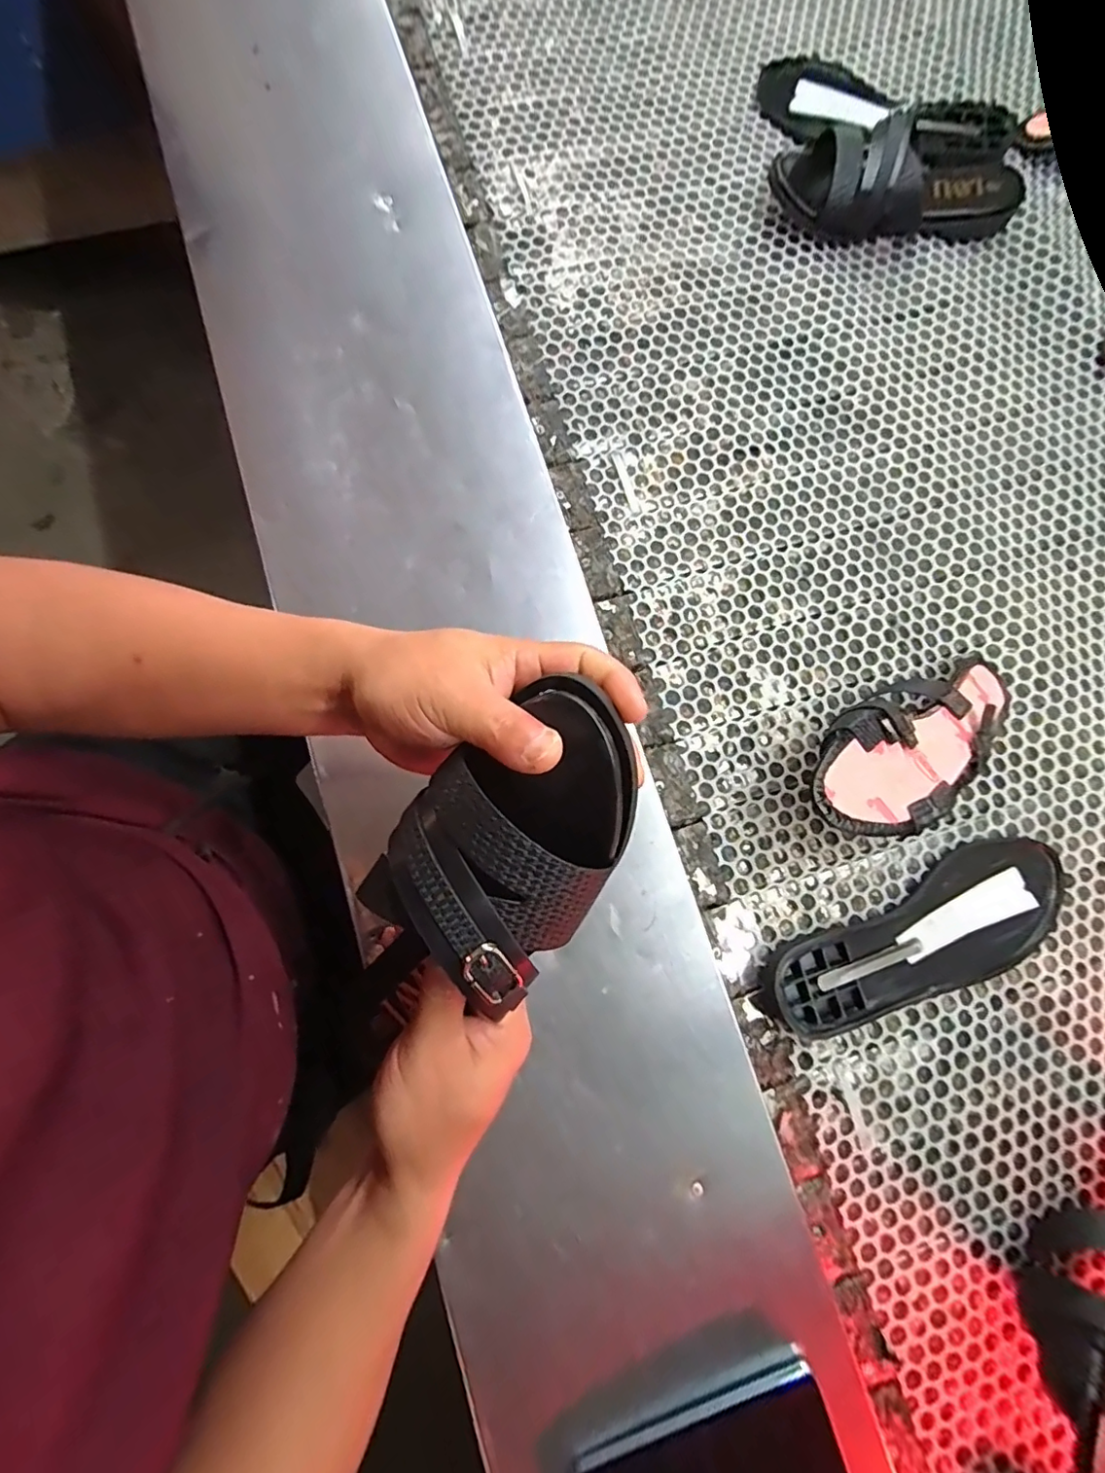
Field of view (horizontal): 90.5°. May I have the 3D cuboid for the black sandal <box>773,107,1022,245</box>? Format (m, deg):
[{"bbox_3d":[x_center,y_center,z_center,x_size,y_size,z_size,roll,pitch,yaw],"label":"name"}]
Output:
[{"bbox_3d":[0.324,-0.531,0.520,0.234,0.073,0.085,-8,73,-3],"label":"black sandal"}]

